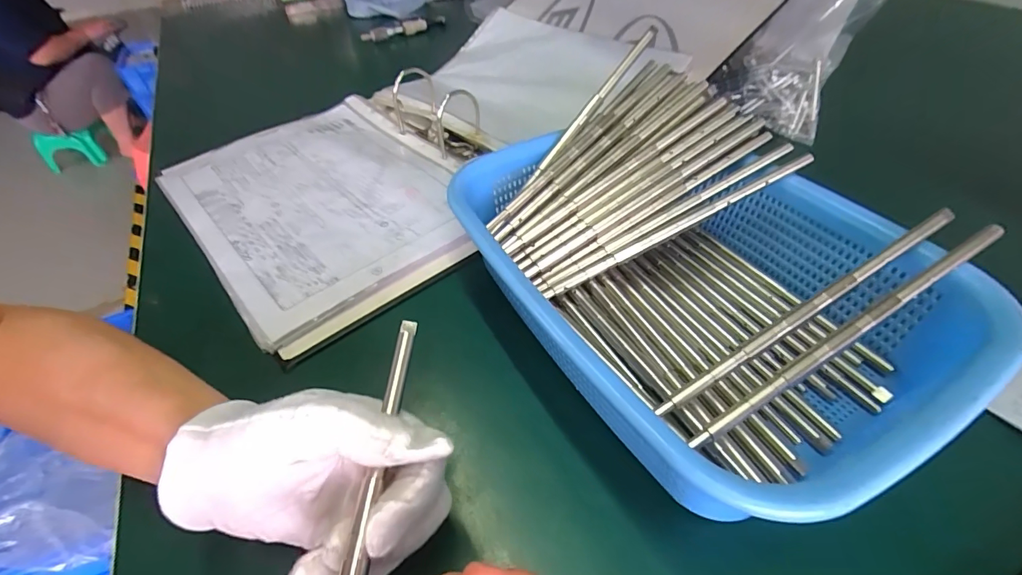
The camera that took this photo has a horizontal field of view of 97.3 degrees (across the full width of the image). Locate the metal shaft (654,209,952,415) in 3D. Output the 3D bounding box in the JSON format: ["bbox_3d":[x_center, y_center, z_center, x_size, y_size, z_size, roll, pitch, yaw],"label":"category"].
[{"bbox_3d":[0.155,0.012,0.235,0.189,0.005,0.007,-32,51,-6],"label":"metal shaft"}]

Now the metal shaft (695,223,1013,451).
[{"bbox_3d":[0.166,0.023,0.221,0.191,0.004,0.007,-32,51,-6],"label":"metal shaft"}]

